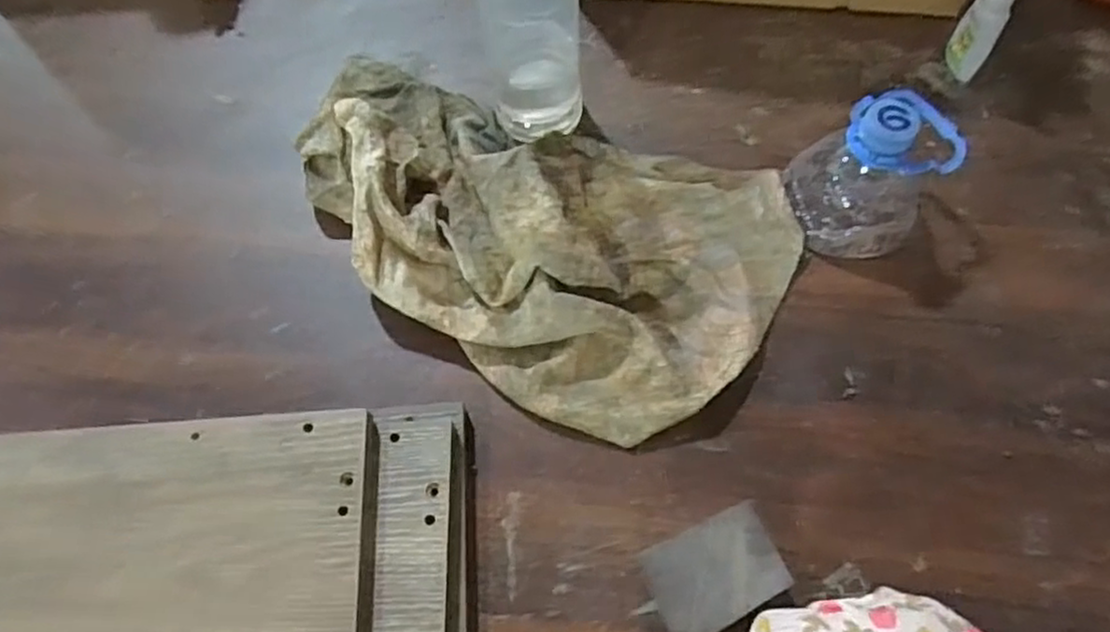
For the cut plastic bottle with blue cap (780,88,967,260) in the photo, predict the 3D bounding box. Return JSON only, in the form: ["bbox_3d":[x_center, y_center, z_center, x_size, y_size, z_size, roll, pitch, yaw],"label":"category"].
[{"bbox_3d":[0.202,-0.096,0.459,0.084,0.086,0.091,-1,67,2],"label":"cut plastic bottle with blue cap"}]

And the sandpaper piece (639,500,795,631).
[{"bbox_3d":[0.086,0.135,0.380,0.070,0.009,0.051,-20,58,-12],"label":"sandpaper piece"}]

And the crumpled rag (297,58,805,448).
[{"bbox_3d":[-0.031,-0.060,0.469,0.362,0.058,0.208,20,69,11],"label":"crumpled rag"}]

